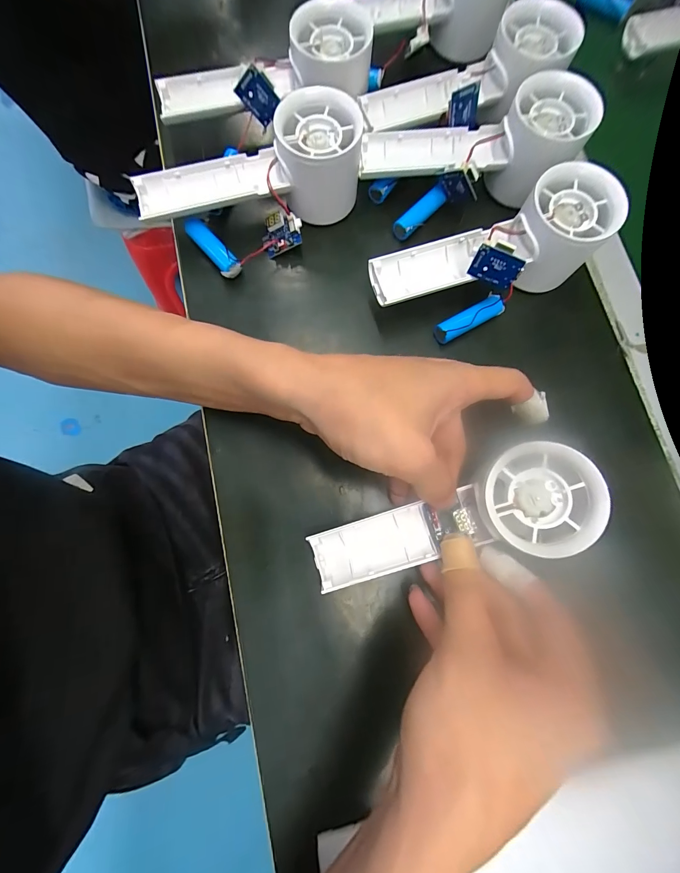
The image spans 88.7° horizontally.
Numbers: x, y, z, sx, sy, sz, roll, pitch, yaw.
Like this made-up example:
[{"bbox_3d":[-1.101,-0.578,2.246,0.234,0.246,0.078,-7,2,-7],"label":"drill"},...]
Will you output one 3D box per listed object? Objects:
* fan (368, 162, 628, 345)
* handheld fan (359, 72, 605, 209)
[{"bbox_3d":[0.103,-0.119,0.234,0.159,0.047,0.062,-23,80,-6],"label":"fan"},{"bbox_3d":[0.094,-0.211,0.253,0.158,0.047,0.056,-4,79,-2],"label":"handheld fan"}]

